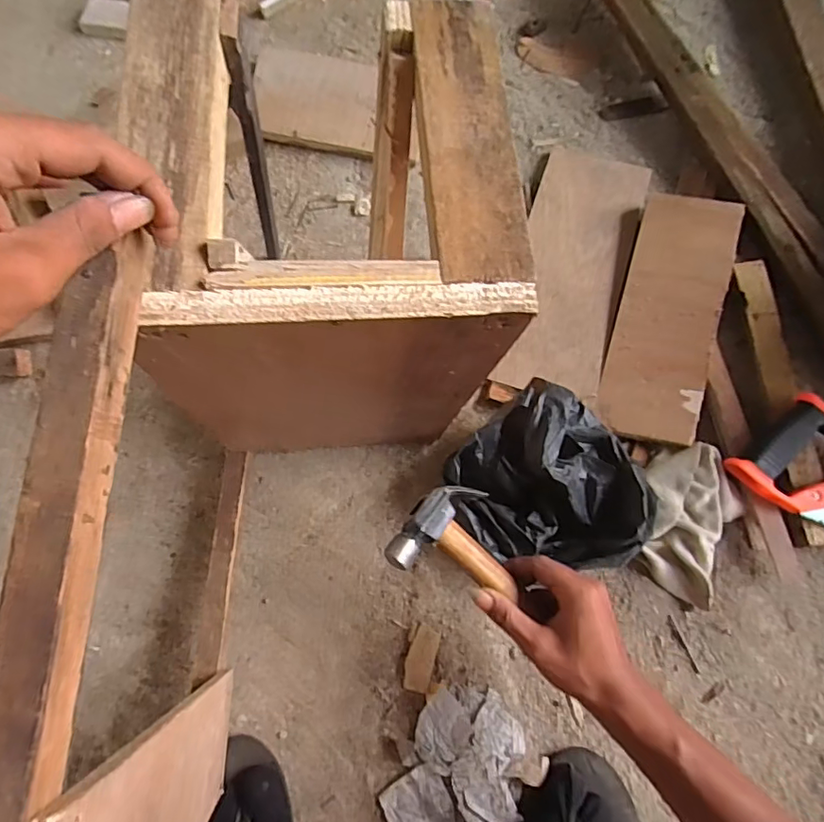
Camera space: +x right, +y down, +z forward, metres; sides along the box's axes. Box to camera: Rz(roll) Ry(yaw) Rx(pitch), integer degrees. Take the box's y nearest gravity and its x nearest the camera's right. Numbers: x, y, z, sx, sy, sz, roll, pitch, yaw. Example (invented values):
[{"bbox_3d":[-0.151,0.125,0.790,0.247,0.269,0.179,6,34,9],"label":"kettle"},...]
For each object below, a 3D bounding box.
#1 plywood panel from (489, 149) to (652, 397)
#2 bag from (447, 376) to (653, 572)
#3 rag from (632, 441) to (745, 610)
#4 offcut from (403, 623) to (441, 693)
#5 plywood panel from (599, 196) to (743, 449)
[{"bbox_3d":[0.192,-0.173,0.645,0.126,0.012,0.331,18,75,6],"label":"plywood panel"},{"bbox_3d":[0.138,0.078,0.530,0.180,0.094,0.167,41,79,11],"label":"bag"},{"bbox_3d":[0.283,0.112,0.551,0.095,0.036,0.148,23,76,7],"label":"rag"},{"bbox_3d":[0.010,0.246,0.531,0.027,0.004,0.061,15,75,5],"label":"offcut"},{"bbox_3d":[0.293,-0.114,0.607,0.104,0.008,0.298,15,78,18],"label":"plywood panel"}]

